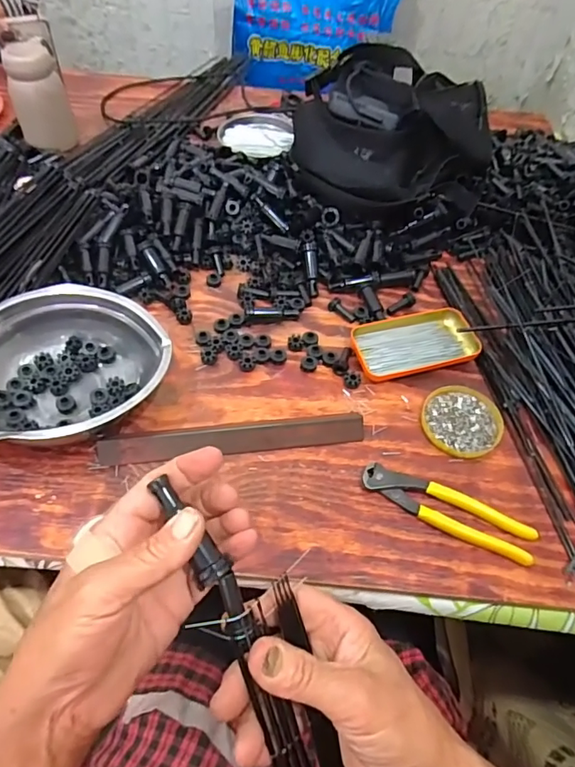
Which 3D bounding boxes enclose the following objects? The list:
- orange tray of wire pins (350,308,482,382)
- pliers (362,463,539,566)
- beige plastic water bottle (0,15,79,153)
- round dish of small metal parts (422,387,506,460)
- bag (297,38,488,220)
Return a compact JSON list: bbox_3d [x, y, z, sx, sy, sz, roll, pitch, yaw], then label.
[{"bbox_3d":[0.146,-0.052,0.578,0.144,0.015,0.081,-12,56,-12],"label":"orange tray of wire pins"},{"bbox_3d":[0.150,0.119,0.468,0.162,0.013,0.040,26,57,14],"label":"pliers"},{"bbox_3d":[-0.372,-0.448,0.747,0.063,0.166,0.098,34,45,30],"label":"beige plastic water bottle"},{"bbox_3d":[0.186,0.040,0.529,0.084,0.008,0.082,2,55,-3],"label":"round dish of small metal parts"},{"bbox_3d":[0.157,-0.380,0.719,0.267,0.156,0.283,15,55,7],"label":"bag"}]

